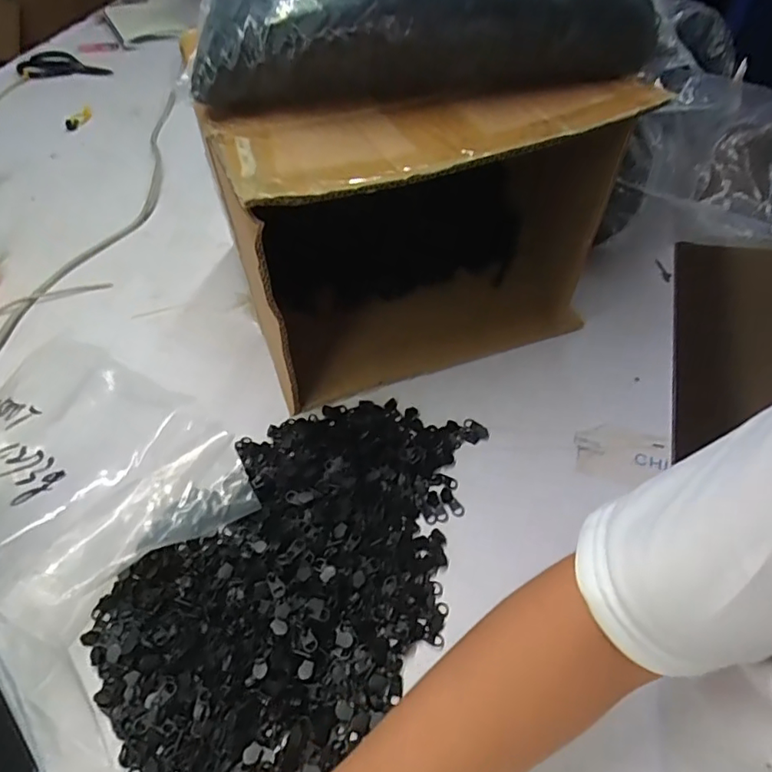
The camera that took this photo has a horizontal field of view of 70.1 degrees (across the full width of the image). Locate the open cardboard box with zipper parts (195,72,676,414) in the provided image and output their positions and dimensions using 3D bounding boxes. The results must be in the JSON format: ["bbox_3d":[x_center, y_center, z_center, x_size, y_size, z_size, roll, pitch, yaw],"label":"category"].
[{"bbox_3d":[0.032,-0.129,0.540,0.319,0.290,0.152,-15,54,-11],"label":"open cardboard box with zipper parts"}]

